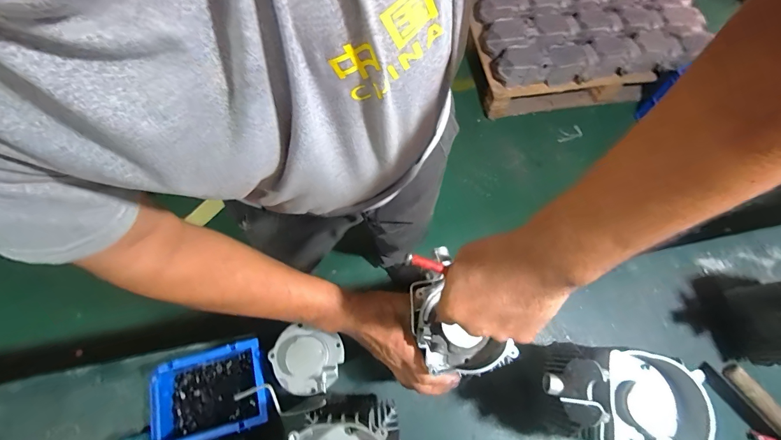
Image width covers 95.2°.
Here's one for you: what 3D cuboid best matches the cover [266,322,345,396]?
[{"bbox_3d":[-0.116,0.186,0.476,0.095,0.030,0.084,13,68,3],"label":"cover"}]

